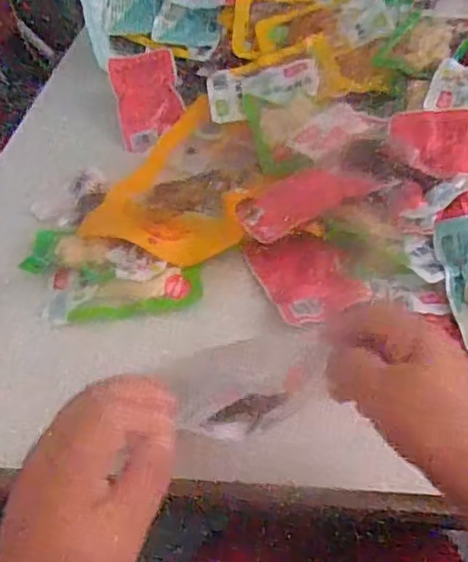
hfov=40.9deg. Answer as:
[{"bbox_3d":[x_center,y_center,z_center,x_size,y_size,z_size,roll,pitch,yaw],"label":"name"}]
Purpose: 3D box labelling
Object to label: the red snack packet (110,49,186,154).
[{"bbox_3d":[-0.096,-0.204,0.714,0.071,0.105,0.021,-11,7,-12],"label":"red snack packet"}]

